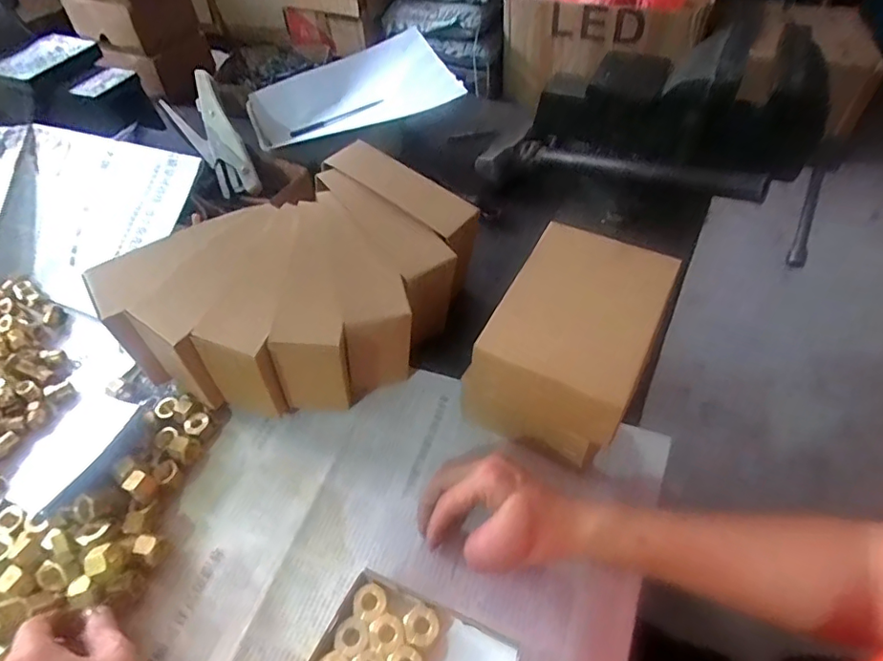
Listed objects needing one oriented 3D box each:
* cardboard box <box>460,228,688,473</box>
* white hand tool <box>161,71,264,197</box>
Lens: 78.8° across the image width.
[{"bbox_3d":[0.112,0.015,0.467,0.120,0.129,0.162,23,56,21],"label":"cardboard box"},{"bbox_3d":[-0.289,-0.242,0.678,0.067,0.029,0.167,-27,89,-21],"label":"white hand tool"}]

